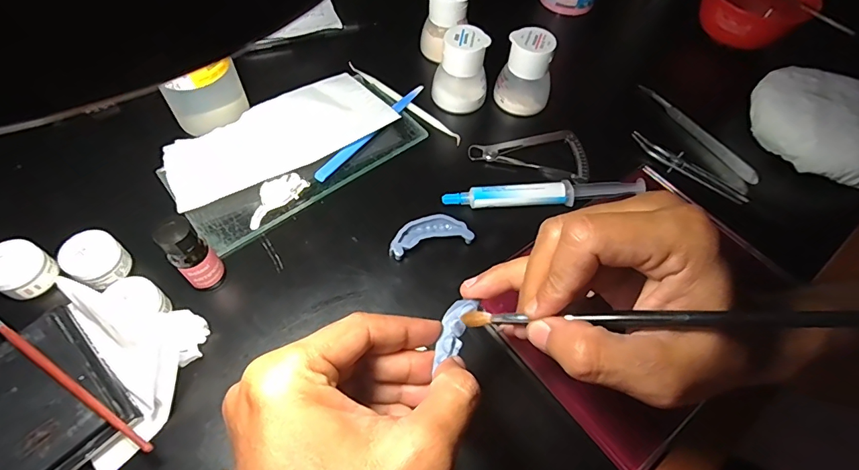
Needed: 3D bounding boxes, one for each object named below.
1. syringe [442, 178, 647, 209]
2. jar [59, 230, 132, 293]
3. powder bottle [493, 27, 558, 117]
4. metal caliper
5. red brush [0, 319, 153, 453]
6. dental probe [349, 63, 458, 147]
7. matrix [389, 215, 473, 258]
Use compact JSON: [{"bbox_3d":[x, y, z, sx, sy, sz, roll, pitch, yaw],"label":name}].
[{"bbox_3d":[0.088,-0.032,0.349,0.149,0.026,0.019,-1,58,-4],"label":"syringe"},{"bbox_3d":[-0.222,0.016,0.296,0.031,0.022,0.032,1,58,-2],"label":"jar"},{"bbox_3d":[0.088,-0.146,0.399,0.045,0.060,0.043,38,63,19],"label":"powder bottle"},{"bbox_3d":[0.088,-0.076,0.391,0.101,0.006,0.056,12,58,4],"label":"metal caliper"},{"bbox_3d":[-0.215,0.075,0.253,0.158,0.006,0.005,29,61,14],"label":"red brush"},{"bbox_3d":[-0.024,-0.124,0.415,0.139,0.007,0.009,38,64,19],"label":"dental probe"},{"bbox_3d":[-0.001,0.000,0.334,0.061,0.012,0.026,-14,60,-12],"label":"matrix"}]

